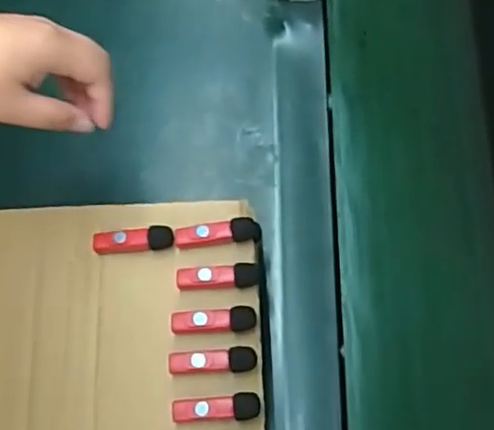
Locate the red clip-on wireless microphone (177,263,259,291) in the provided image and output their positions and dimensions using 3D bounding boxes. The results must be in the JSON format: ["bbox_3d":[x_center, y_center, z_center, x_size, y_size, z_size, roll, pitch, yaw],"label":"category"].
[{"bbox_3d":[-0.023,0.049,0.499,0.064,0.008,0.019,-1,72,-1],"label":"red clip-on wireless microphone"}]

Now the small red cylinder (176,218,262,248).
[{"bbox_3d":[-0.023,0.015,0.510,0.068,0.011,0.019,-5,72,-2],"label":"small red cylinder"}]

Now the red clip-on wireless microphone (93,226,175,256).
[{"bbox_3d":[-0.092,0.020,0.511,0.065,0.008,0.017,-5,72,-2],"label":"red clip-on wireless microphone"}]

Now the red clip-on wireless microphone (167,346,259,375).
[{"bbox_3d":[-0.026,0.110,0.480,0.066,0.008,0.020,-1,72,-1],"label":"red clip-on wireless microphone"}]

